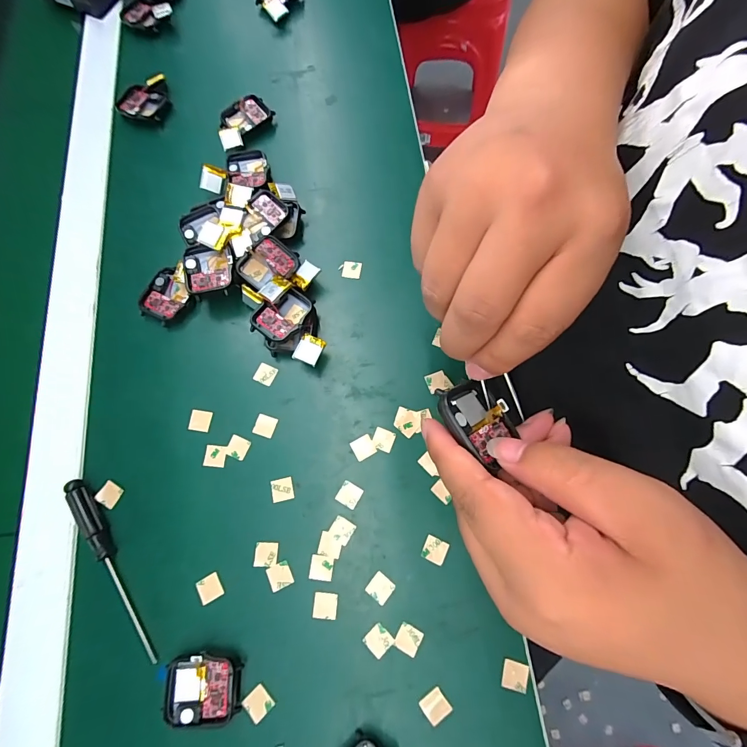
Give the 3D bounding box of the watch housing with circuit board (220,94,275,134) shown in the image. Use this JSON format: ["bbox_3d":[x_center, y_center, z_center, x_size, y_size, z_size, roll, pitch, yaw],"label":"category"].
[{"bbox_3d":[-0.123,-0.249,0.365,0.046,0.013,0.034,-41,77,-11],"label":"watch housing with circuit board"}]

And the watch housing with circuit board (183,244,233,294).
[{"bbox_3d":[-0.130,-0.084,0.300,0.037,0.008,0.040,-12,78,-1],"label":"watch housing with circuit board"}]

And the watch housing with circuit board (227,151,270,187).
[{"bbox_3d":[-0.115,-0.188,0.346,0.037,0.006,0.042,-5,74,-1],"label":"watch housing with circuit board"}]

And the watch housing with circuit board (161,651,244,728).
[{"bbox_3d":[-0.106,0.196,0.236,0.045,0.011,0.037,-2,74,0],"label":"watch housing with circuit board"}]

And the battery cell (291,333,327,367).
[{"bbox_3d":[-0.049,-0.018,0.287,0.019,0.004,0.021,21,74,9],"label":"battery cell"}]

